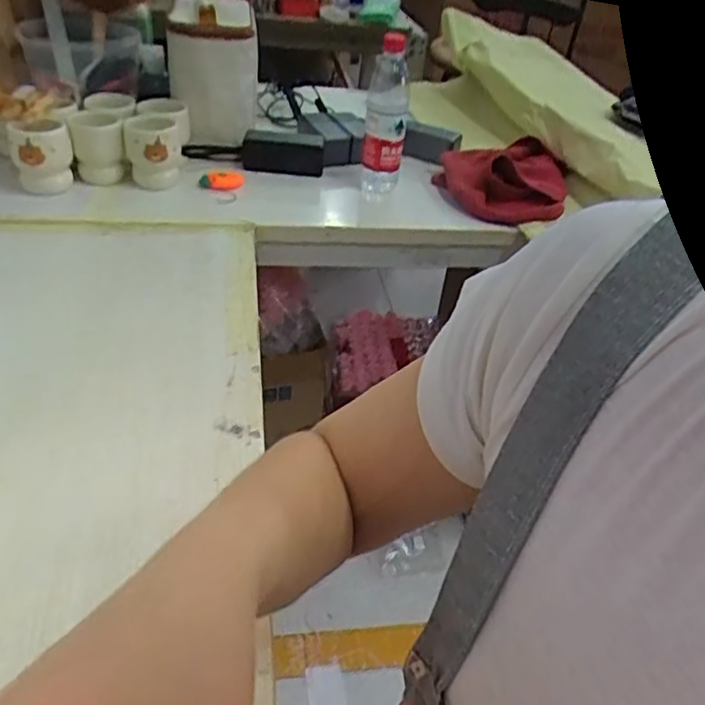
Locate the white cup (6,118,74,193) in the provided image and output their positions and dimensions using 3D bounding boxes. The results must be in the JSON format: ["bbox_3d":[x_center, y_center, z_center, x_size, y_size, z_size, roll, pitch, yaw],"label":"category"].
[{"bbox_3d":[-0.431,-0.273,0.874,0.077,0.085,0.082,-15,42,-27],"label":"white cup"}]

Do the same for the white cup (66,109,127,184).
[{"bbox_3d":[-0.375,-0.302,0.925,0.073,0.083,0.077,-12,40,-24],"label":"white cup"}]

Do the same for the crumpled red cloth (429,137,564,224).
[{"bbox_3d":[0.240,-0.268,1.001,0.190,0.094,0.169,3,37,-6],"label":"crumpled red cloth"}]

